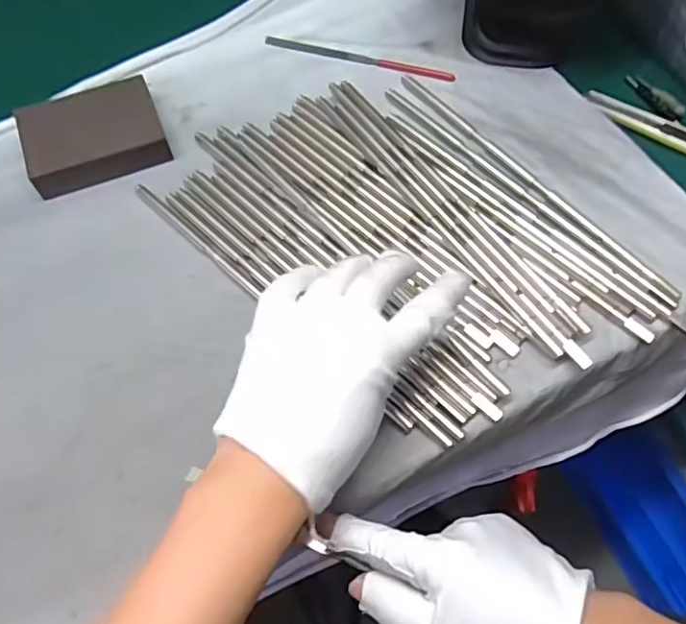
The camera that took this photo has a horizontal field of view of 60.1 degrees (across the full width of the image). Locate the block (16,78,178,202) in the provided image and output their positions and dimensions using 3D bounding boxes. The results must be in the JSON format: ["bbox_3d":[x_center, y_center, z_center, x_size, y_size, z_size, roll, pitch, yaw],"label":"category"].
[{"bbox_3d":[-0.183,-0.130,0.434,0.096,0.031,0.065,-20,67,-13],"label":"block"}]

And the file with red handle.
[{"bbox_3d":[0.012,-0.208,0.486,0.159,0.010,0.011,19,64,6],"label":"file with red handle"}]

